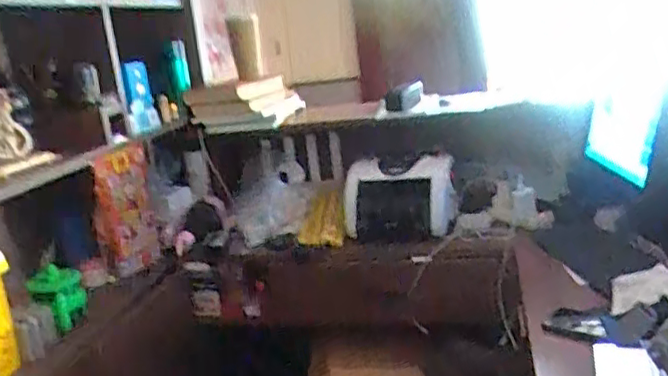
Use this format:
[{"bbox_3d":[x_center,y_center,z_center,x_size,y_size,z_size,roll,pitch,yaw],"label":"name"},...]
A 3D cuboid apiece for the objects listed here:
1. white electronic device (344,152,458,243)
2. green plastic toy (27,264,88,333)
[{"bbox_3d":[0.162,0.017,1.579,0.262,0.076,0.263,-4,58,19],"label":"white electronic device"},{"bbox_3d":[-0.510,0.203,1.177,0.056,0.131,0.091,4,18,37],"label":"green plastic toy"}]

